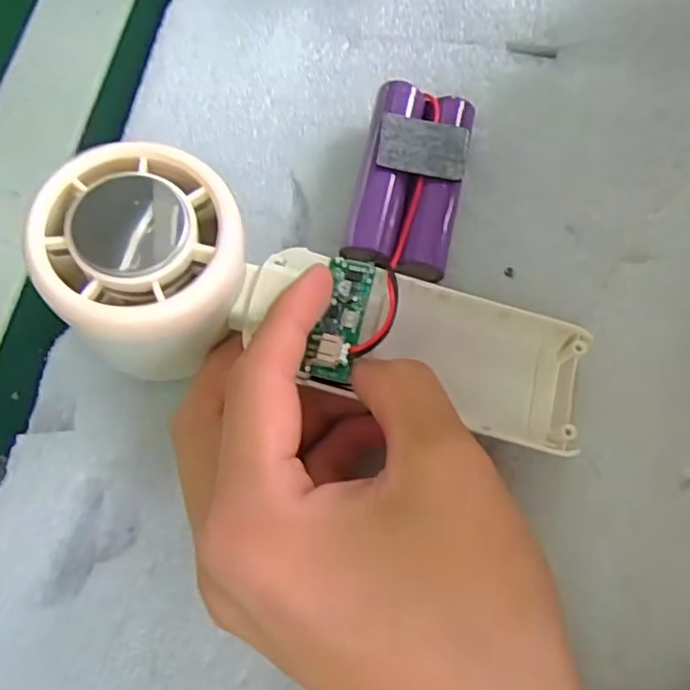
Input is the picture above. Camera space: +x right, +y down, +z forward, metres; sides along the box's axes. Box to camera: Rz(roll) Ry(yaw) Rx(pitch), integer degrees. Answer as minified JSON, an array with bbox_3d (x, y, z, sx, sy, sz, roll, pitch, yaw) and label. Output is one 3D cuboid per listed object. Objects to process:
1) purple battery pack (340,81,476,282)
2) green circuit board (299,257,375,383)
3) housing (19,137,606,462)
[{"bbox_3d":[0.023,-0.056,0.211,0.034,0.026,0.070,13,74,5],"label":"purple battery pack"},{"bbox_3d":[-0.001,-0.009,0.183,0.013,0.008,0.039,13,65,5],"label":"green circuit board"},{"bbox_3d":[-0.005,-0.009,0.184,0.165,0.036,0.058,16,72,-20],"label":"housing"}]

